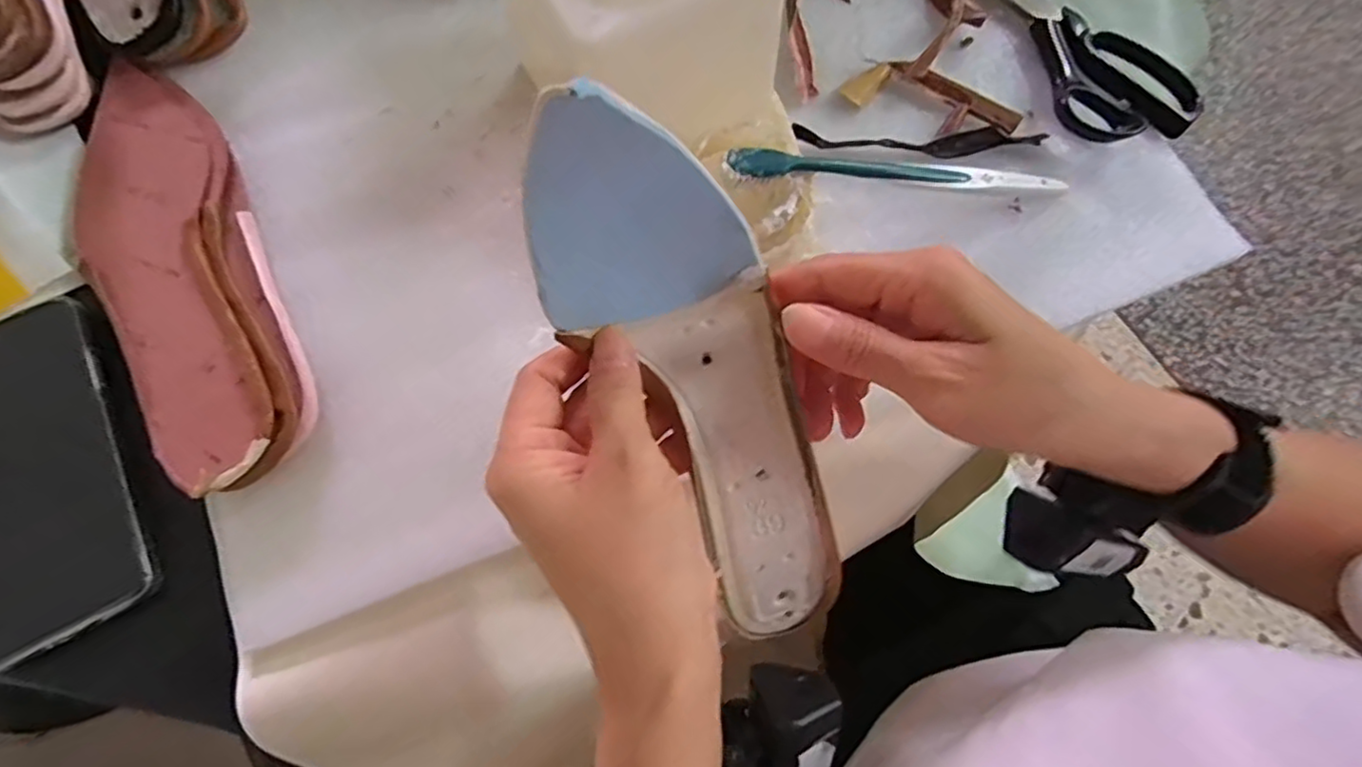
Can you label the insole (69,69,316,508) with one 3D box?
[{"bbox_3d":[-0.258,-0.067,0.336,0.086,0.016,0.264,-33,74,-9],"label":"insole"}]

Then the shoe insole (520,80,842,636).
[{"bbox_3d":[0.015,0.006,0.238,0.066,0.210,0.052,-33,31,-10],"label":"shoe insole"}]

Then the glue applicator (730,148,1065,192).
[{"bbox_3d":[0.109,-0.101,0.319,0.182,0.008,0.014,-1,71,-16],"label":"glue applicator"}]

